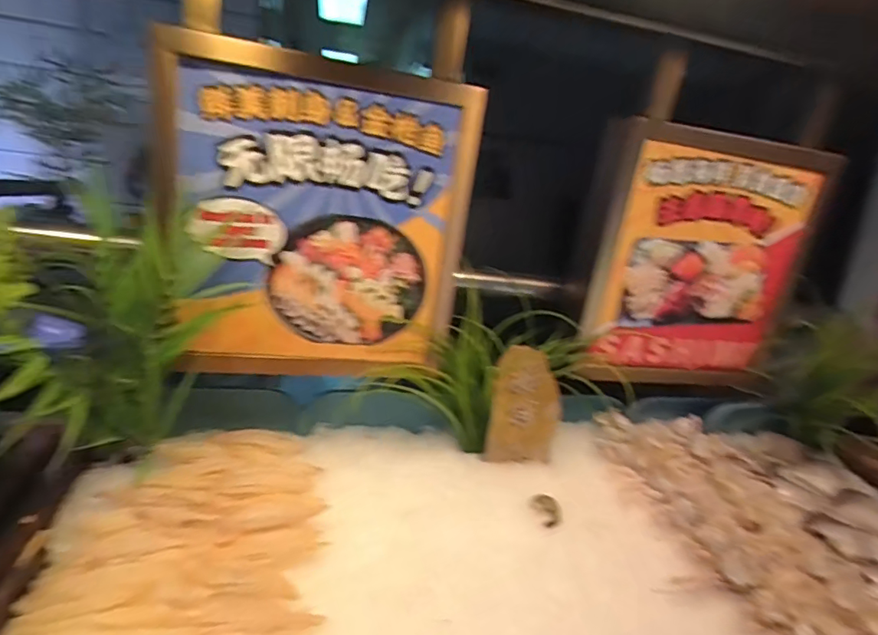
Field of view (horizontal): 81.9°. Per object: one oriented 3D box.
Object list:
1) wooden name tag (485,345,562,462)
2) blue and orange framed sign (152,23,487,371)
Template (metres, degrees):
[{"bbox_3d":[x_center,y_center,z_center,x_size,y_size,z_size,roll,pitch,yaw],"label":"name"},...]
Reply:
[{"bbox_3d":[0.123,0.122,0.702,0.101,0.158,0.013,5,9,-10],"label":"wooden name tag"},{"bbox_3d":[-0.134,-0.107,0.591,0.344,0.350,0.039,2,15,-18],"label":"blue and orange framed sign"}]

